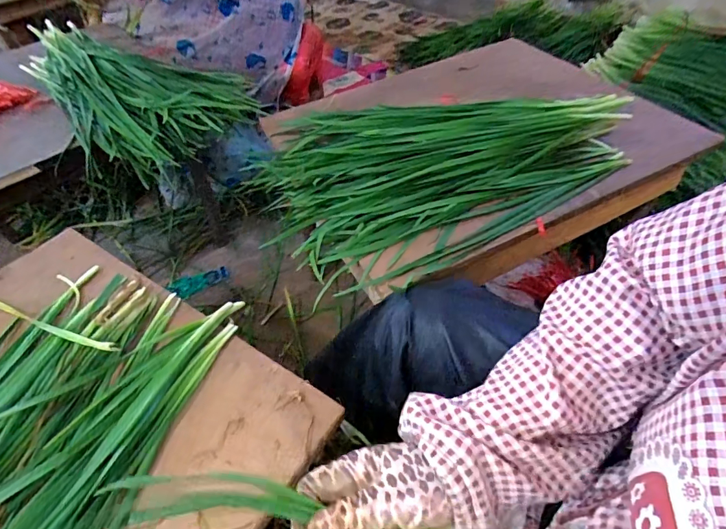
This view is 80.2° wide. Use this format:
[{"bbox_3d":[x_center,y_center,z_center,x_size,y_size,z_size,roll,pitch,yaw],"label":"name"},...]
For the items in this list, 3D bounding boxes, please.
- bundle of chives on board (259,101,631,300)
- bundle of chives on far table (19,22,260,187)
[{"bbox_3d":[0.104,-0.167,0.631,0.505,0.078,0.378,-15,48,-9],"label":"bundle of chives on board"},{"bbox_3d":[-0.436,-0.357,0.845,0.310,0.113,0.470,-38,55,-26],"label":"bundle of chives on far table"}]

